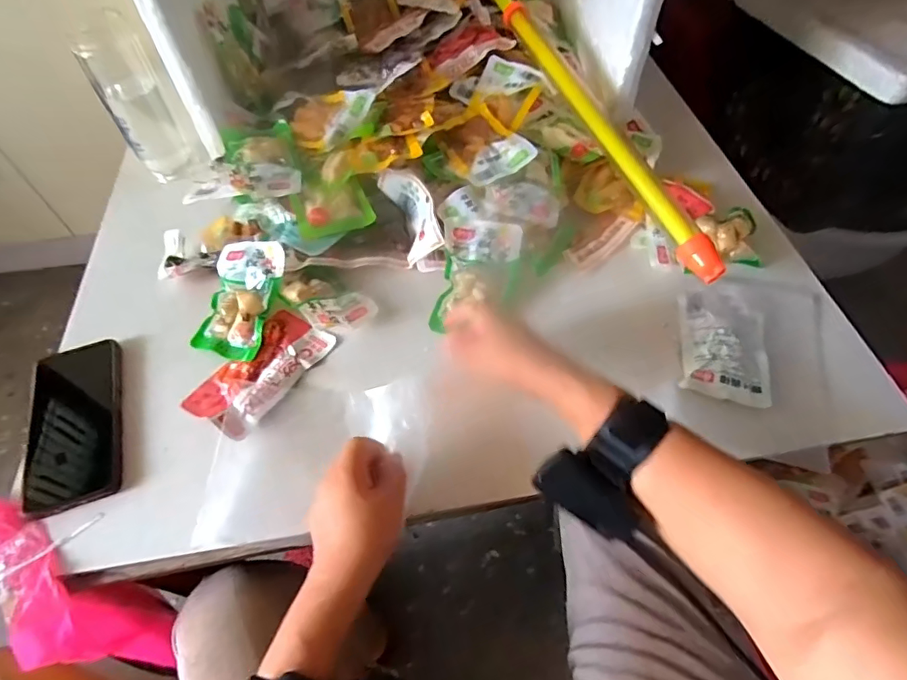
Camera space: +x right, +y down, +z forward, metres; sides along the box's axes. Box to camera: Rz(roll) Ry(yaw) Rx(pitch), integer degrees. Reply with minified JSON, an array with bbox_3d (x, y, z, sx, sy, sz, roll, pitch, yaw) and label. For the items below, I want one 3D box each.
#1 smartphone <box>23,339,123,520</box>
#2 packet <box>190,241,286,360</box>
[{"bbox_3d":[-0.347,0.075,0.459,0.079,0.014,0.169,-17,57,-10],"label":"smartphone"},{"bbox_3d":[-0.218,-0.043,0.515,0.077,0.013,0.123,5,76,13],"label":"packet"}]

